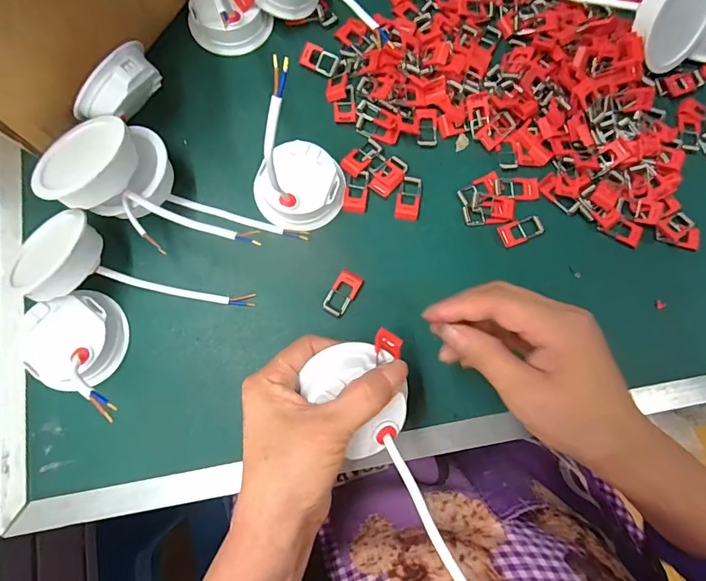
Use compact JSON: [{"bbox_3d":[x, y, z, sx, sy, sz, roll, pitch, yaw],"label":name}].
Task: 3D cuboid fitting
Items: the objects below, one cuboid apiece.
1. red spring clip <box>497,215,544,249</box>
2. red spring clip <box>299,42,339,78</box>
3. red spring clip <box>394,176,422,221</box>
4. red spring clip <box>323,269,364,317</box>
[{"bbox_3d":[0.136,-0.048,0.343,0.035,0.004,0.018,-20,80,-5],"label":"red spring clip"},{"bbox_3d":[-0.029,-0.195,0.361,0.033,0.005,0.019,26,100,3],"label":"red spring clip"},{"bbox_3d":[0.045,-0.075,0.346,0.019,0.006,0.037,9,79,1],"label":"red spring clip"},{"bbox_3d":[-0.008,0.003,0.331,0.020,0.010,0.037,28,80,4],"label":"red spring clip"}]

